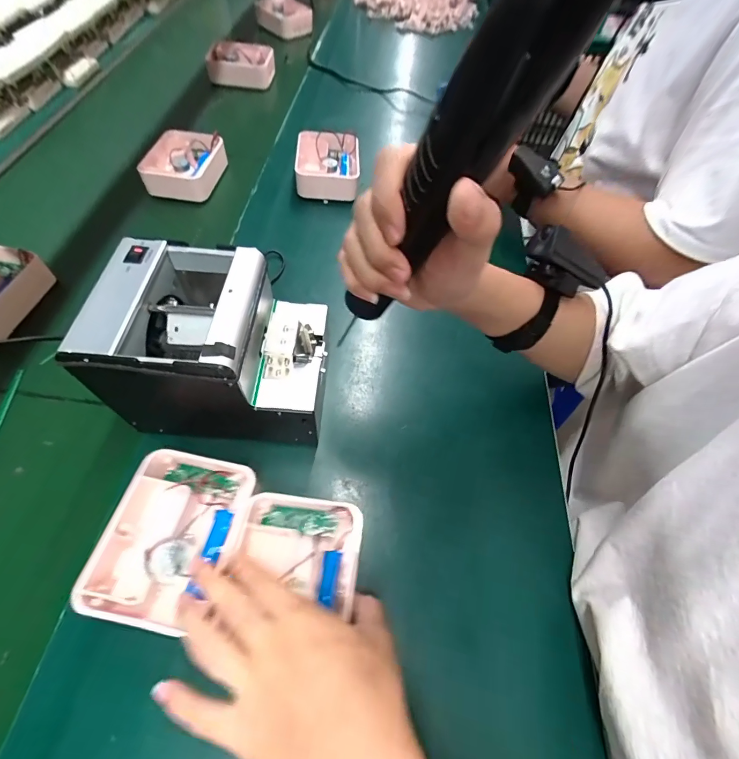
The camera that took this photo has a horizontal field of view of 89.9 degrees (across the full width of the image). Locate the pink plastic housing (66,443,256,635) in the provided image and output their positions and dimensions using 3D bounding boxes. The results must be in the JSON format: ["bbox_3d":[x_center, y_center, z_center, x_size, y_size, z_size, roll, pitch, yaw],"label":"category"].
[{"bbox_3d":[-0.162,0.128,0.311,0.104,0.028,0.130,13,60,3],"label":"pink plastic housing"}]

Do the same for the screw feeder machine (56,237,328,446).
[{"bbox_3d":[-0.132,-0.028,0.351,0.182,0.140,0.132,4,60,-2],"label":"screw feeder machine"}]

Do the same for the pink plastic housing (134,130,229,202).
[{"bbox_3d":[-0.297,-0.344,0.595,0.109,0.040,0.139,4,60,-2],"label":"pink plastic housing"}]

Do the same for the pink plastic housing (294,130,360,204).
[{"bbox_3d":[-0.067,-0.346,0.601,0.101,0.053,0.112,-2,60,-5],"label":"pink plastic housing"}]

